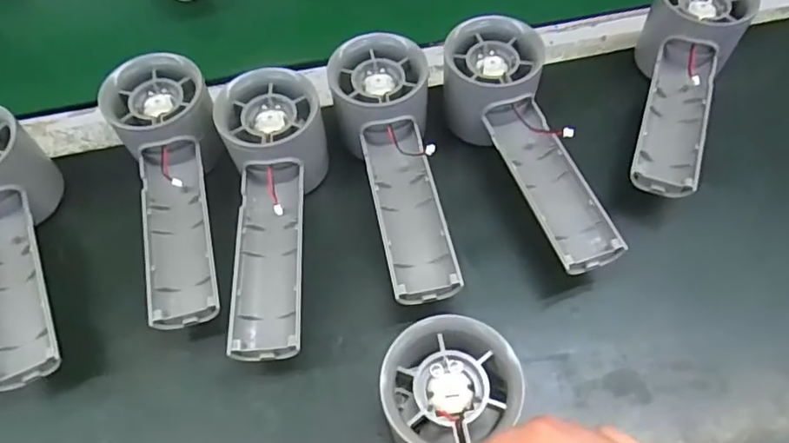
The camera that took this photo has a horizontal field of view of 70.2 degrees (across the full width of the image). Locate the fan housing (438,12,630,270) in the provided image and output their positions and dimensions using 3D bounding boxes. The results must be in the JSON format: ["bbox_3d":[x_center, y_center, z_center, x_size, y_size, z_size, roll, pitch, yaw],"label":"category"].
[{"bbox_3d":[0.073,-0.041,0.320,0.056,0.057,0.157,-16,59,-7],"label":"fan housing"}]

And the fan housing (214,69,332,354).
[{"bbox_3d":[-0.061,-0.005,0.305,0.056,0.054,0.156,-9,58,-3],"label":"fan housing"}]

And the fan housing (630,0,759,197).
[{"bbox_3d":[0.166,-0.080,0.336,0.053,0.066,0.144,21,62,15],"label":"fan housing"}]

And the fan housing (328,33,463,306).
[{"bbox_3d":[0.000,-0.030,0.316,0.055,0.057,0.155,-10,58,-4],"label":"fan housing"}]

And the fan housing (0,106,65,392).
[{"bbox_3d":[-0.204,0.011,0.301,0.051,0.061,0.153,-27,61,-13],"label":"fan housing"}]

